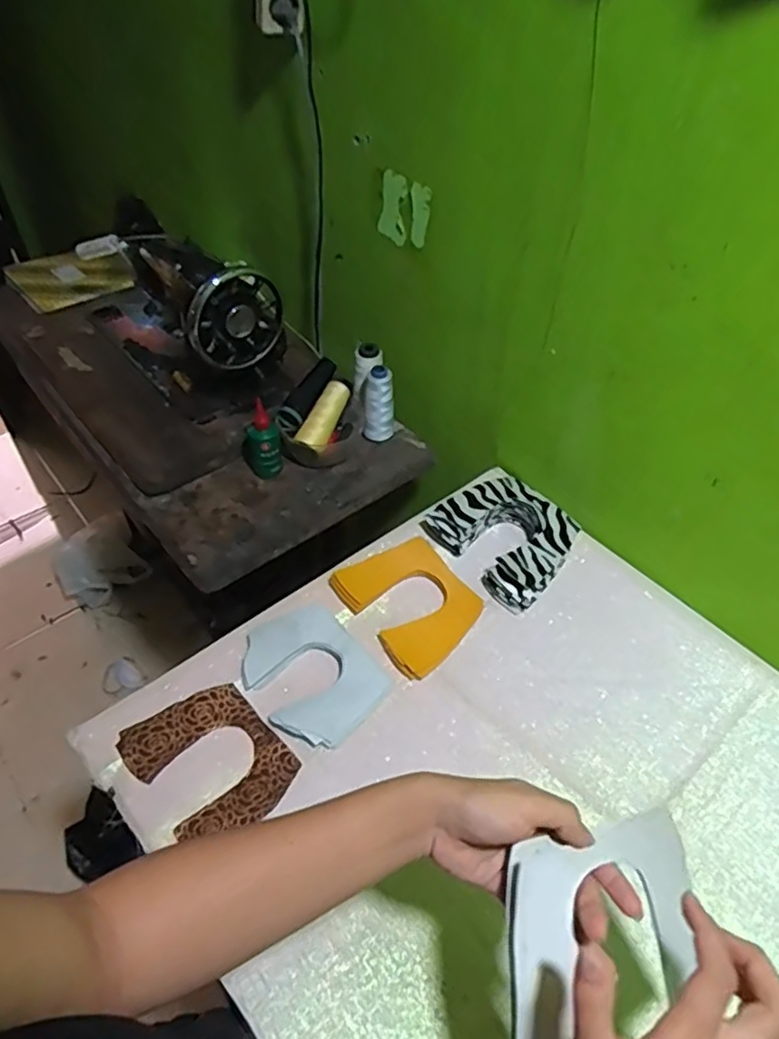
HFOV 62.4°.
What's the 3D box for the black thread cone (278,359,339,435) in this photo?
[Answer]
[{"bbox_3d":[-0.117,-0.173,0.897,0.039,0.037,0.126,22,66,19],"label":"black thread cone"}]

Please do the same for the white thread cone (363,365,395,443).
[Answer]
[{"bbox_3d":[-0.016,-0.163,0.917,0.042,0.112,0.037,1,47,0],"label":"white thread cone"}]

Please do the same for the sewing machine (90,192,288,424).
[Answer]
[{"bbox_3d":[-0.337,-0.350,0.991,0.162,0.205,0.431,-31,55,-26],"label":"sewing machine"}]

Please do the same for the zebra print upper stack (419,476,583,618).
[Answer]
[{"bbox_3d":[0.144,0.022,0.788,0.137,0.057,0.158,-30,54,-26],"label":"zebra print upper stack"}]

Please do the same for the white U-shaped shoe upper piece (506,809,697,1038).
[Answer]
[{"bbox_3d":[0.128,0.247,0.385,0.138,0.049,0.100,-11,48,-11],"label":"white U-shaped shoe upper piece"}]

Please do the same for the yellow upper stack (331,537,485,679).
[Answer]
[{"bbox_3d":[0.025,0.092,0.735,0.125,0.028,0.151,-31,55,-26],"label":"yellow upper stack"}]

